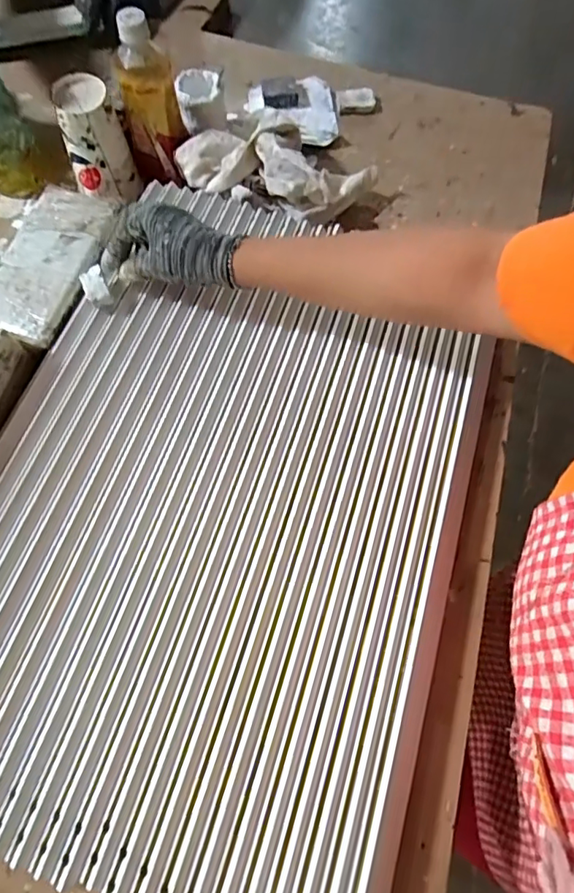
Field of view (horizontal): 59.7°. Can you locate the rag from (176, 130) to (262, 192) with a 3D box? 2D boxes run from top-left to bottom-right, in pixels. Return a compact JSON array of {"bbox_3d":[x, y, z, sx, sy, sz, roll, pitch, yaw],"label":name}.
[{"bbox_3d":[-0.086,-0.346,0.608,0.097,0.043,0.065,-7,68,-4],"label":"rag"}]

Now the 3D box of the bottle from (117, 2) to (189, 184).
[{"bbox_3d":[-0.156,-0.395,0.587,0.070,0.172,0.056,-17,69,-8],"label":"bottle"}]

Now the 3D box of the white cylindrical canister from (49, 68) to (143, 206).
[{"bbox_3d":[-0.230,-0.366,0.602,0.071,0.112,0.071,1,68,-1],"label":"white cylindrical canister"}]

